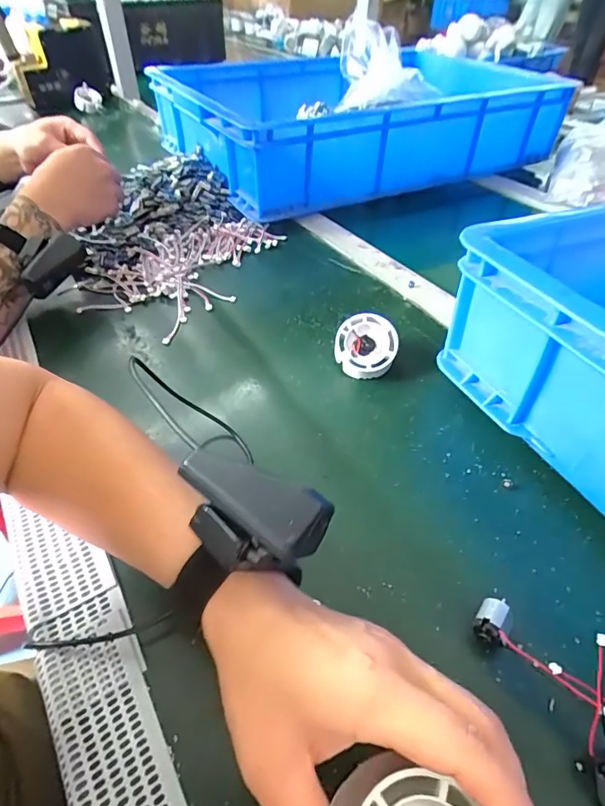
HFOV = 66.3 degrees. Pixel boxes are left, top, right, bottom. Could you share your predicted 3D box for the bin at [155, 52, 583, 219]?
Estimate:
[{"bbox_3d":[0.077,-0.495,0.798,0.602,0.134,0.447,-16,47,-15],"label":"bin"}]

